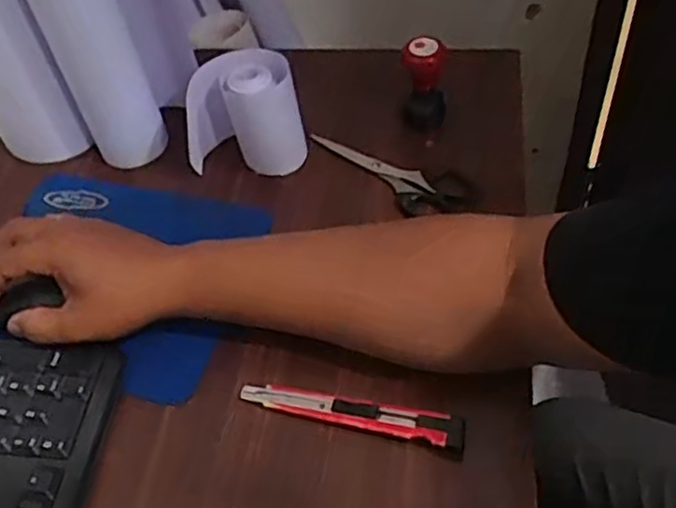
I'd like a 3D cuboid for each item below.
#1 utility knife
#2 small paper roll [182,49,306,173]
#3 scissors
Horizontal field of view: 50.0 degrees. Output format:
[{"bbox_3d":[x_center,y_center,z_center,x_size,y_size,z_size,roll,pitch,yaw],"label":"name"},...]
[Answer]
[{"bbox_3d":[0.008,0.100,0.460,0.144,0.017,0.019,12,53,12],"label":"utility knife"},{"bbox_3d":[-0.080,-0.115,0.593,0.096,0.088,0.054,-13,51,-5],"label":"small paper roll"},{"bbox_3d":[0.039,-0.063,0.589,0.144,0.013,0.044,18,55,20],"label":"scissors"}]

